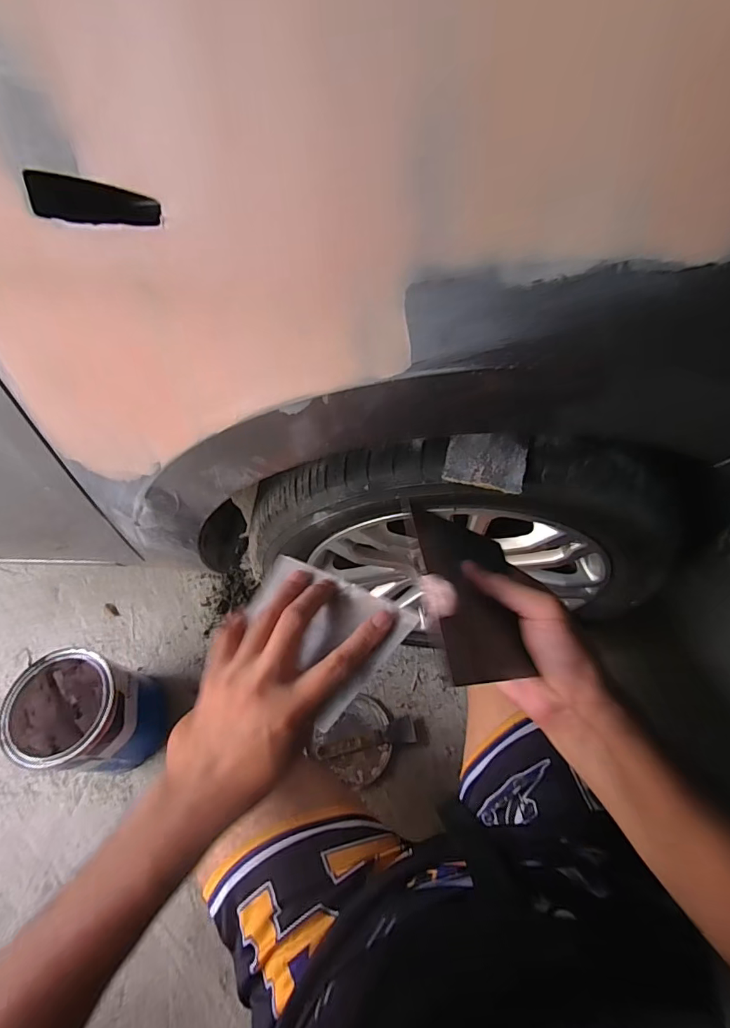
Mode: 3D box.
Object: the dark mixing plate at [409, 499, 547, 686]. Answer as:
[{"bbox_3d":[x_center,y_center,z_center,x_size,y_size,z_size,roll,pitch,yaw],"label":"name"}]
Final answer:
[{"bbox_3d":[0.083,0.057,0.342,0.100,0.011,0.132,19,45,-32],"label":"dark mixing plate"}]

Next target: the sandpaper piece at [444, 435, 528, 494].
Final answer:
[{"bbox_3d":[0.112,-0.050,0.436,0.071,0.010,0.056,10,61,8],"label":"sandpaper piece"}]

